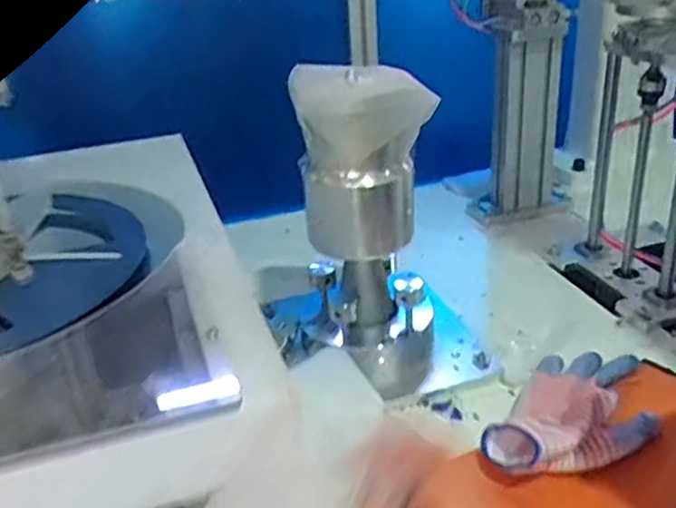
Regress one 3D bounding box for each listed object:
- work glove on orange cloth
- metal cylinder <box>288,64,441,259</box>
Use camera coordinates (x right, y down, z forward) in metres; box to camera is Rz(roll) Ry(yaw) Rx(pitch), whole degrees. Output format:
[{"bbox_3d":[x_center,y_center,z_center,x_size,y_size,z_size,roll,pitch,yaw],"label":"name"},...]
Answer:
[{"bbox_3d":[0.216,0.133,0.623,0.113,0.041,0.198,16,31,33],"label":"work glove on orange cloth"},{"bbox_3d":[0.017,-0.088,0.689,0.113,0.174,0.096,-11,27,-17],"label":"metal cylinder"}]

